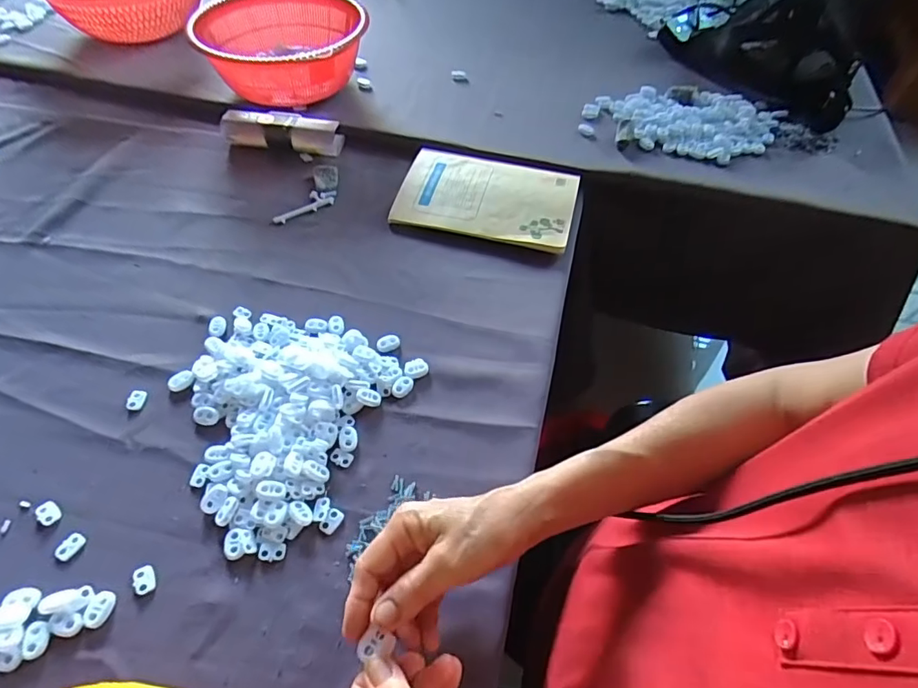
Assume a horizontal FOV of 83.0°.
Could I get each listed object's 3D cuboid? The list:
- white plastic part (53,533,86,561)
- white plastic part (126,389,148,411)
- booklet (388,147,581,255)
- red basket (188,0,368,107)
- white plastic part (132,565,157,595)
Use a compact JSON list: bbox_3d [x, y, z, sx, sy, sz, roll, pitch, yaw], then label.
[{"bbox_3d":[-0.289,0.150,0.384,0.015,0.004,0.020,24,56,17],"label":"white plastic part"},{"bbox_3d":[-0.286,0.049,0.460,0.016,0.004,0.020,5,53,3],"label":"white plastic part"},{"bbox_3d":[0.034,-0.181,0.625,0.206,0.012,0.137,12,57,8],"label":"booklet"},{"bbox_3d":[-0.241,-0.403,0.733,0.218,0.107,0.230,-23,56,-17],"label":"red basket"},{"bbox_3d":[-0.226,0.169,0.372,0.014,0.004,0.019,-22,56,-16],"label":"white plastic part"}]

